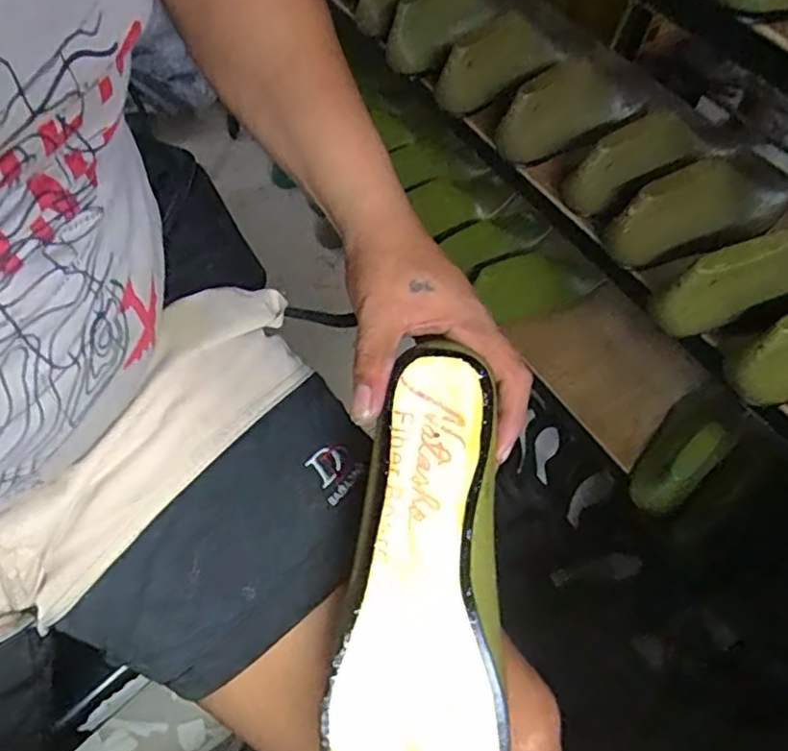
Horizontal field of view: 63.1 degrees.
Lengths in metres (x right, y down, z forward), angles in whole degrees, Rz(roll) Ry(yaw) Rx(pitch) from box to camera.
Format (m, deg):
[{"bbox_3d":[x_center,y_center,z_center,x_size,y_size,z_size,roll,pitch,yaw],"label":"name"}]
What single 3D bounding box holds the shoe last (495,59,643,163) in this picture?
[{"bbox_3d":[0.199,-0.299,0.710,0.186,0.081,0.073,-37,67,-28],"label":"shoe last"}]

